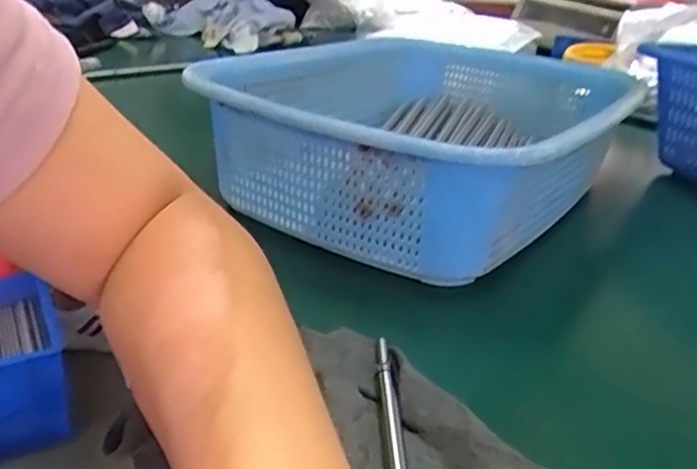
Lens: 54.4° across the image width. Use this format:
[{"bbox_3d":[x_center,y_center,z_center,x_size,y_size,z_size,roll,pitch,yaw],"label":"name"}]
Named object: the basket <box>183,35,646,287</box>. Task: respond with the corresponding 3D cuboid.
[{"bbox_3d":[0.064,-0.075,0.498,0.239,0.085,0.322,16,28,23],"label":"basket"}]

